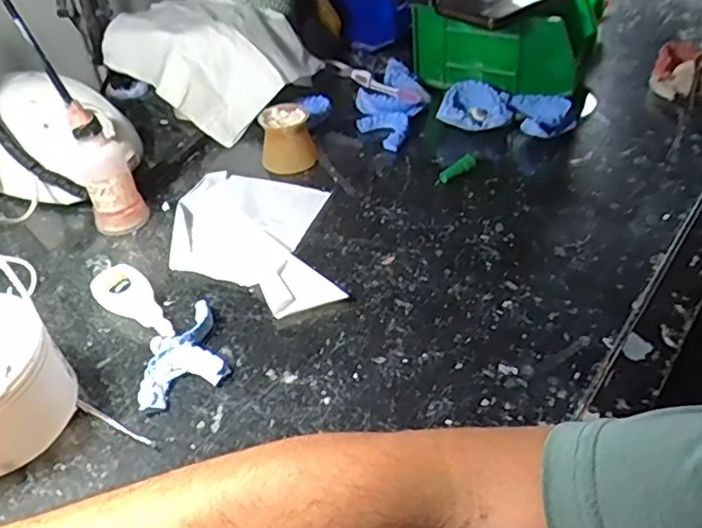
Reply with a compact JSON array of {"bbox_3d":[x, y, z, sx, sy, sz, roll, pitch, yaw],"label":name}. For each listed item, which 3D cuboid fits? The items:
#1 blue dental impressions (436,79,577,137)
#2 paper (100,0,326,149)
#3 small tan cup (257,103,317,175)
[{"bbox_3d":[0.147,-0.142,0.617,0.120,0.034,0.060,6,43,11],"label":"blue dental impressions"},{"bbox_3d":[-0.138,-0.205,0.666,0.181,0.100,0.146,24,49,28],"label":"paper"},{"bbox_3d":[-0.058,-0.116,0.601,0.047,0.041,0.048,-8,42,-4],"label":"small tan cup"}]

